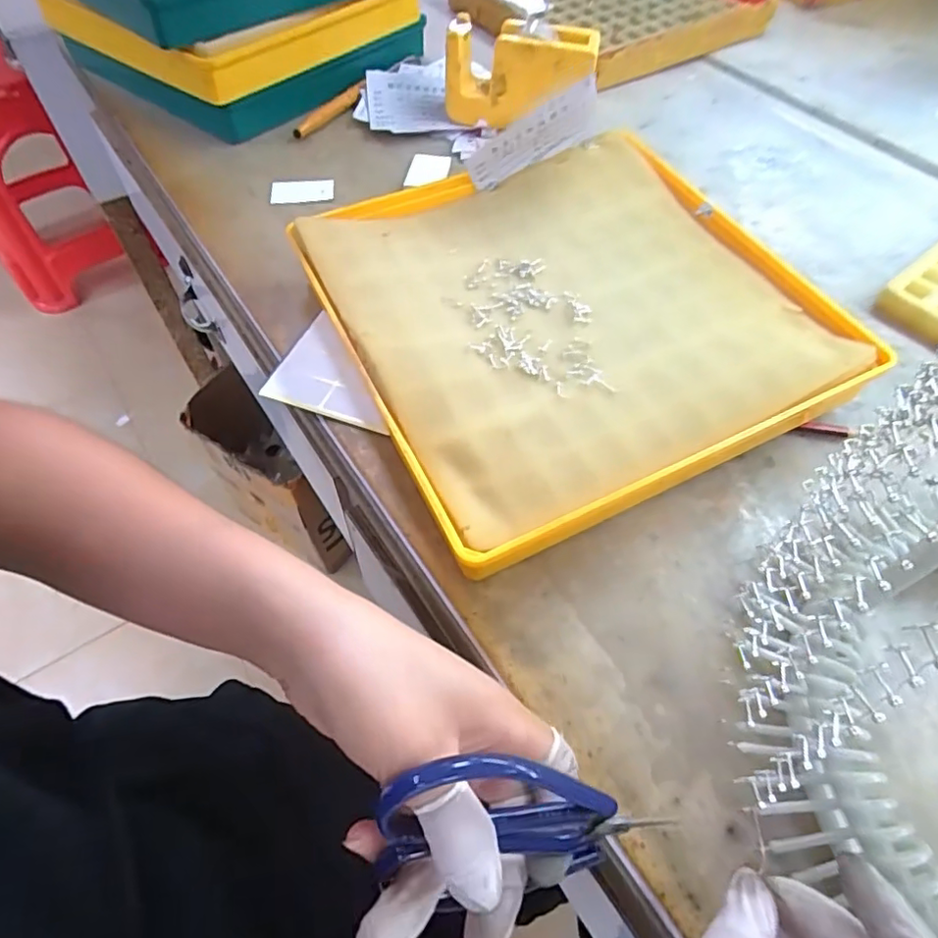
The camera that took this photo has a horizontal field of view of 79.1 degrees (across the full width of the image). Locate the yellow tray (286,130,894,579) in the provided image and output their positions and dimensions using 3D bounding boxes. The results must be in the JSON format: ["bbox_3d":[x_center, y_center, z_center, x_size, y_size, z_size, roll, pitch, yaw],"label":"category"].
[{"bbox_3d":[0.060,-0.102,0.363,0.277,0.047,0.267,-22,59,-16],"label":"yellow tray"}]

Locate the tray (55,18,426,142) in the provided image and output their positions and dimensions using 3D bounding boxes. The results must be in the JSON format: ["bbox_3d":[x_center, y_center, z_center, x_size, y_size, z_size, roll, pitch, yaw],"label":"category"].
[{"bbox_3d":[-0.206,-0.430,0.583,0.209,0.045,0.267,31,60,18],"label":"tray"}]

